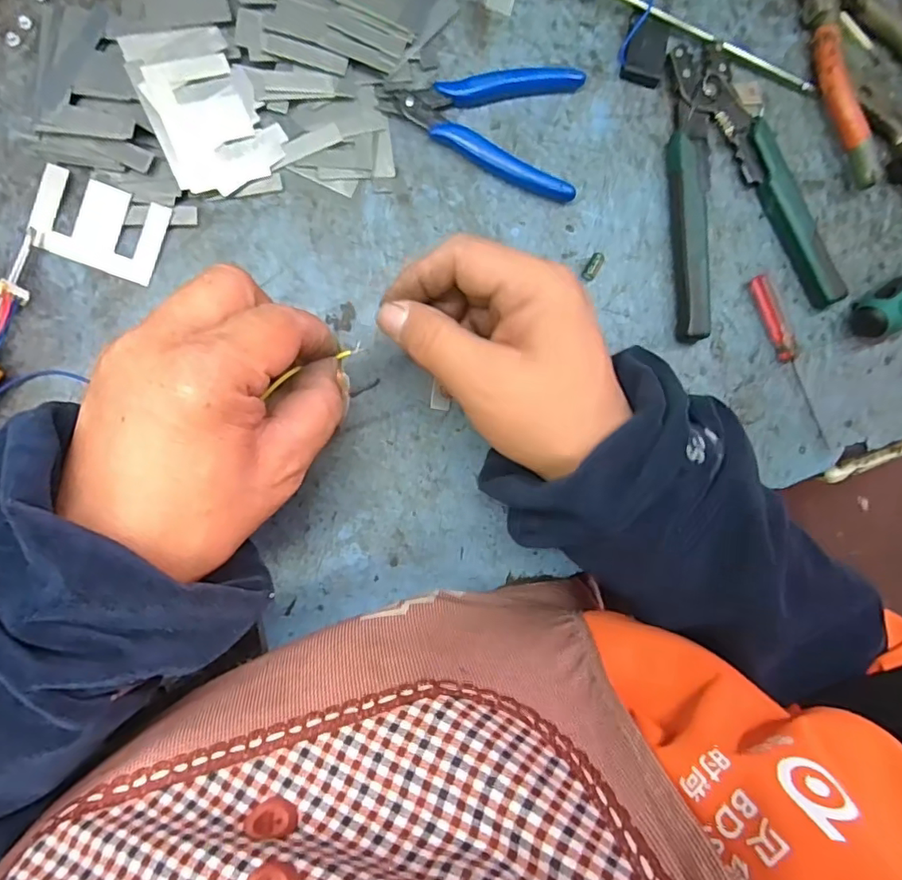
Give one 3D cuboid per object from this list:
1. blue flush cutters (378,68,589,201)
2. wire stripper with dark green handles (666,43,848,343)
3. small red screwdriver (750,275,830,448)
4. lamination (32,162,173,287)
[{"bbox_3d":[0.024,-0.200,0.342,0.120,0.013,0.078,16,85,-8],"label":"blue flush cutters"},{"bbox_3d":[0.192,-0.157,0.361,0.112,0.018,0.179,-4,88,-9],"label":"wire stripper with dark green handles"},{"bbox_3d":[0.215,-0.050,0.359,0.012,0.009,0.113,-24,91,-9],"label":"small red screwdriver"},{"bbox_3d":[-0.193,-0.117,0.311,0.065,0.005,0.044,19,85,-8],"label":"lamination"}]

